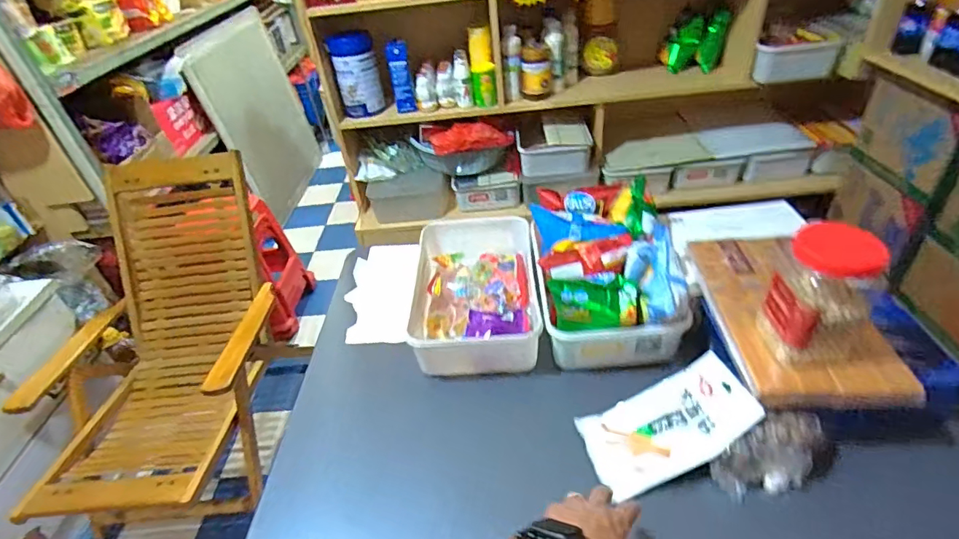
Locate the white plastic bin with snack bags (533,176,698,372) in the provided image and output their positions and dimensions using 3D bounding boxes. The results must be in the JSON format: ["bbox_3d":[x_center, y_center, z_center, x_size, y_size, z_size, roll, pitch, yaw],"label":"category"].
[{"bbox_3d":[0.218,0.004,0.872,0.226,0.162,0.326,-5,37,3],"label":"white plastic bin with snack bags"}]

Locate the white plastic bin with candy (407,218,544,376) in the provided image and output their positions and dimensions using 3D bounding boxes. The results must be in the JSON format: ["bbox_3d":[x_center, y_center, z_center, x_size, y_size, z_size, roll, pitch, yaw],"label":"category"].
[{"bbox_3d":[-0.005,0.037,0.914,0.214,0.106,0.299,-4,37,4],"label":"white plastic bin with candy"}]

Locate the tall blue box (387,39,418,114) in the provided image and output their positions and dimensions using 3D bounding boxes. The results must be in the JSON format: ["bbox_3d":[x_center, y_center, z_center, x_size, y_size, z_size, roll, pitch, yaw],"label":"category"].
[{"bbox_3d":[-0.231,-0.568,1.468,0.063,0.198,0.038,-12,37,-6],"label":"tall blue box"}]

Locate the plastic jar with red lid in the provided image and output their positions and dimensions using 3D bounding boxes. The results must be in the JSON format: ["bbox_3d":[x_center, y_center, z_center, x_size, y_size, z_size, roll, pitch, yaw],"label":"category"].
[{"bbox_3d":[0.432,0.027,0.629,0.095,0.170,0.099,-6,37,1],"label":"plastic jar with red lid"}]

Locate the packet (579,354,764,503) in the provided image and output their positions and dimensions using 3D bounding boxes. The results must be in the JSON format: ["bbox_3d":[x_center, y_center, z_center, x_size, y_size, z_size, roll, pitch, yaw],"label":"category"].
[{"bbox_3d":[0.259,0.211,0.685,0.226,0.025,0.130,-29,35,4],"label":"packet"}]

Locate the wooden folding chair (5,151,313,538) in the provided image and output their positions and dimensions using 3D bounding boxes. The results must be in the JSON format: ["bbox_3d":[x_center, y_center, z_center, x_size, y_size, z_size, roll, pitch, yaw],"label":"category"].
[{"bbox_3d":[-0.953,0.199,1.527,0.586,0.813,0.985,-11,37,-5],"label":"wooden folding chair"}]

